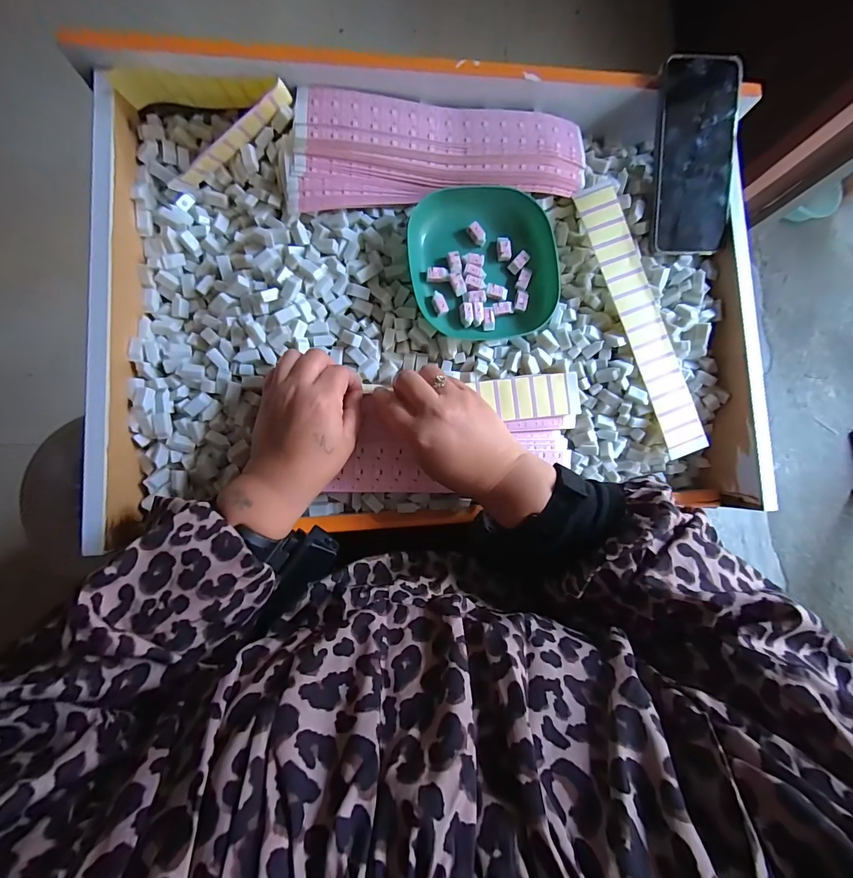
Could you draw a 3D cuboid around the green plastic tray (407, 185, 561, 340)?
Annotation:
[{"bbox_3d":[0.052,-0.165,0.368,0.132,0.034,0.133,-8,85,-8],"label":"green plastic tray"}]

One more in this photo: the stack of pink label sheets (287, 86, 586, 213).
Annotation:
[{"bbox_3d":[0.012,-0.267,0.369,0.270,0.027,0.092,-5,84,-8],"label":"stack of pink label sheets"}]

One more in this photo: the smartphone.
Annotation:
[{"bbox_3d":[0.254,-0.264,0.374,0.076,0.008,0.163,-5,103,-2],"label":"smartphone"}]

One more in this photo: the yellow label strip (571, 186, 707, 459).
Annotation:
[{"bbox_3d":[0.206,-0.113,0.378,0.040,0.005,0.266,-21,91,-5],"label":"yellow label strip"}]

